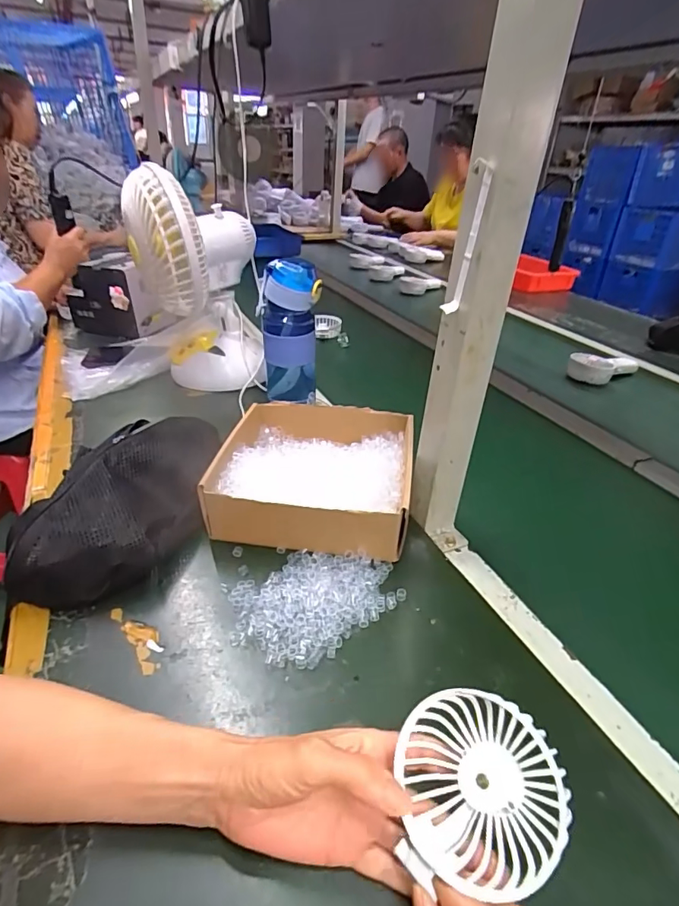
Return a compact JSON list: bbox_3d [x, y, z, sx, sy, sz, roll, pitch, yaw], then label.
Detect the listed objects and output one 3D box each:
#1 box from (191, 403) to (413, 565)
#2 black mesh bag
[{"bbox_3d":[-0.028,0.021,0.568,0.212,0.063,0.208,6,33,5],"label":"box"},{"bbox_3d":[-0.216,0.045,0.518,0.136,0.079,0.244,5,32,2],"label":"black mesh bag"}]

